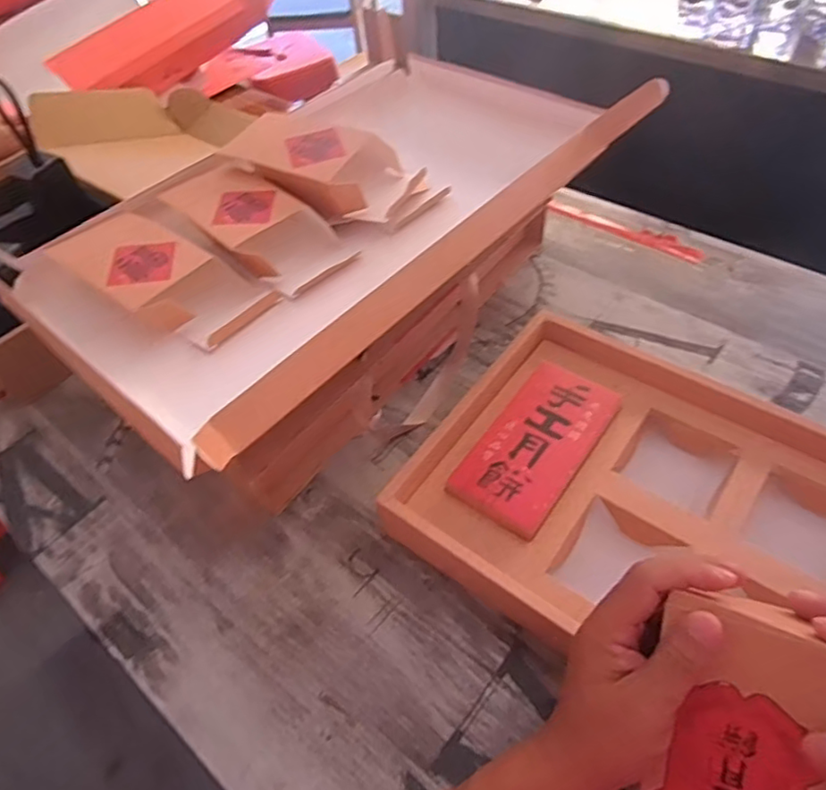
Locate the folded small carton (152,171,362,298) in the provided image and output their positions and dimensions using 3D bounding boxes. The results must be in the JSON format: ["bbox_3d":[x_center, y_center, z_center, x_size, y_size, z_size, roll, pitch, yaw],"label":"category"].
[{"bbox_3d":[-0.149,-0.157,0.561,0.176,0.047,0.092,32,61,26],"label":"folded small carton"}]

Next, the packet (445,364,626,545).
[{"bbox_3d":[0.112,0.040,0.530,0.087,0.011,0.170,29,60,24],"label":"packet"}]

